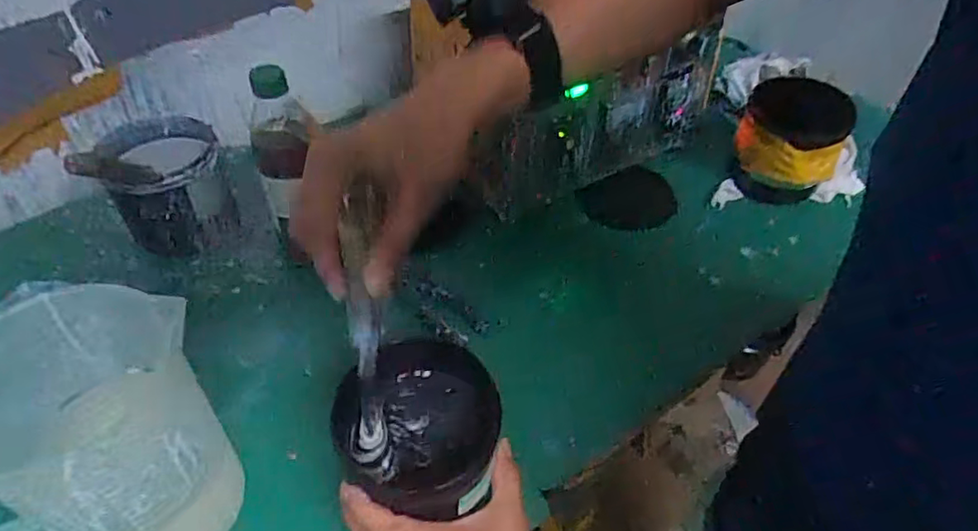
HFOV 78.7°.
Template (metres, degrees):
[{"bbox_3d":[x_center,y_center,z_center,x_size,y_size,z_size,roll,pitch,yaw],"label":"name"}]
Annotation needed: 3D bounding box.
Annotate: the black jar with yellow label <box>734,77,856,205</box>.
[{"bbox_3d":[0.384,-0.159,0.774,0.119,0.124,0.111,0,46,0],"label":"black jar with yellow label"}]

